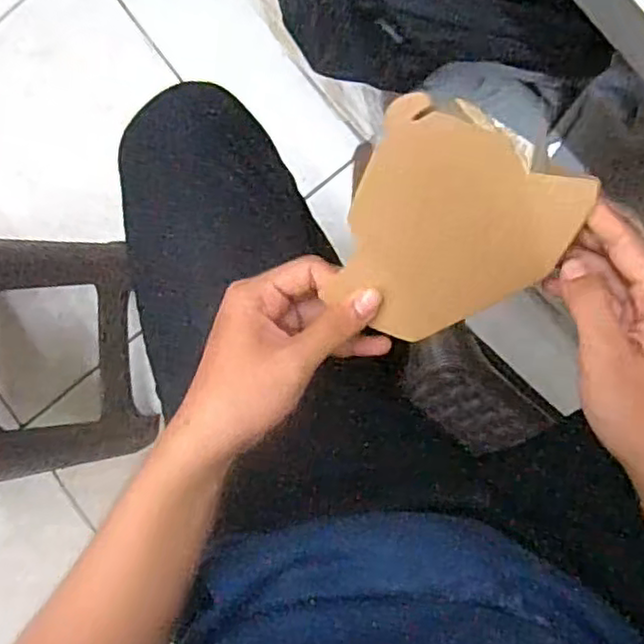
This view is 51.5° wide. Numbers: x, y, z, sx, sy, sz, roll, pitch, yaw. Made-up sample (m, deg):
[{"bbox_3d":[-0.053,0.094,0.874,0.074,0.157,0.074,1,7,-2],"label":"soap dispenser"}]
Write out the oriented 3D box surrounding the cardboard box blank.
[{"bbox_3d":[0.071,-0.044,0.367,0.118,0.009,0.118,20,112,-16],"label":"cardboard box blank"}]

